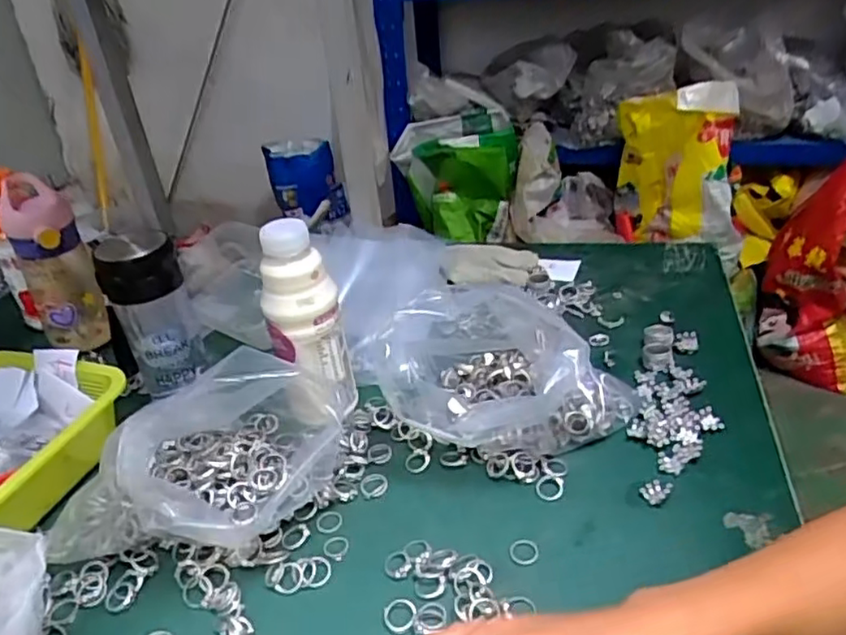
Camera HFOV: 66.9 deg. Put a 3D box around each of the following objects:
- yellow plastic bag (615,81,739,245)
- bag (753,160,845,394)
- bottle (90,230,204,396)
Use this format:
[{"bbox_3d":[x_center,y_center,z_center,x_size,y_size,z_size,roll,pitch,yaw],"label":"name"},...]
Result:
[{"bbox_3d":[0.621,-0.361,1.570,0.256,0.380,0.150,1,32,10],"label":"yellow plastic bag"},{"bbox_3d":[1.016,-0.100,1.614,0.265,0.544,0.176,6,33,19],"label":"bag"},{"bbox_3d":[-0.254,0.004,0.610,0.070,0.166,0.071,-20,34,-23],"label":"bottle"}]

